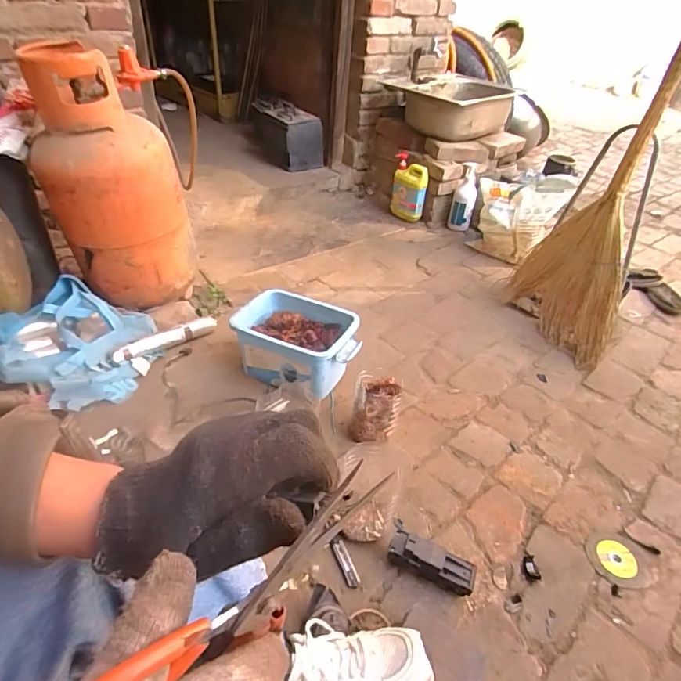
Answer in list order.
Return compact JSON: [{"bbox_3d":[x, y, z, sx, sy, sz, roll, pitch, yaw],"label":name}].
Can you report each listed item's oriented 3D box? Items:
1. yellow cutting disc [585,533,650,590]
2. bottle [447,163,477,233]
[{"bbox_3d":[0.476,0.375,0.796,0.093,0.010,0.101,3,37,-2],"label":"yellow cutting disc"},{"bbox_3d":[0.485,-0.556,1.821,0.089,0.258,0.076,11,38,9],"label":"bottle"}]

